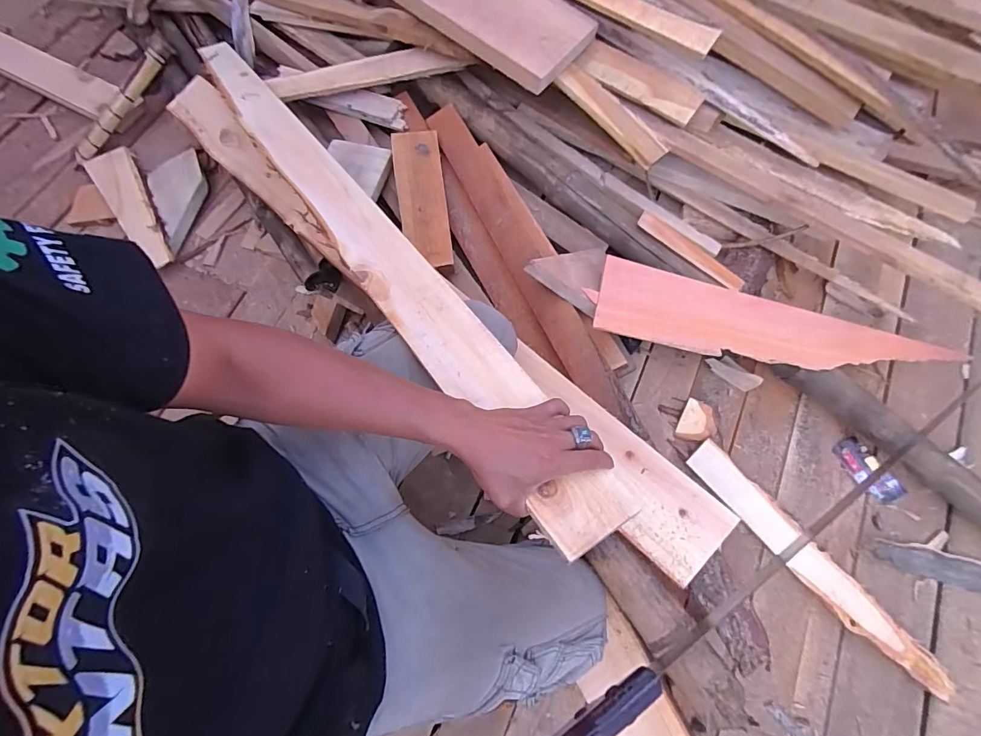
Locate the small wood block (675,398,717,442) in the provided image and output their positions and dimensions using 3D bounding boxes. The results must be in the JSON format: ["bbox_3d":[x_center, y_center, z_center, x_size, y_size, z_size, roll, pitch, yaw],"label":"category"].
[{"bbox_3d":[0.363,0.095,0.776,0.060,0.031,0.065,19,72,8],"label":"small wood block"}]

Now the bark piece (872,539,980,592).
[{"bbox_3d":[0.722,0.313,0.696,0.234,0.026,0.048,16,72,7],"label":"bark piece"}]

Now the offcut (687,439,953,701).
[{"bbox_3d":[0.503,0.303,0.700,0.066,0.033,0.448,-39,74,-12],"label":"offcut"}]

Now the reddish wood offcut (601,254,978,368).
[{"bbox_3d":[0.466,-0.060,0.745,0.583,0.015,0.141,13,67,-1],"label":"reddish wood offcut"}]

